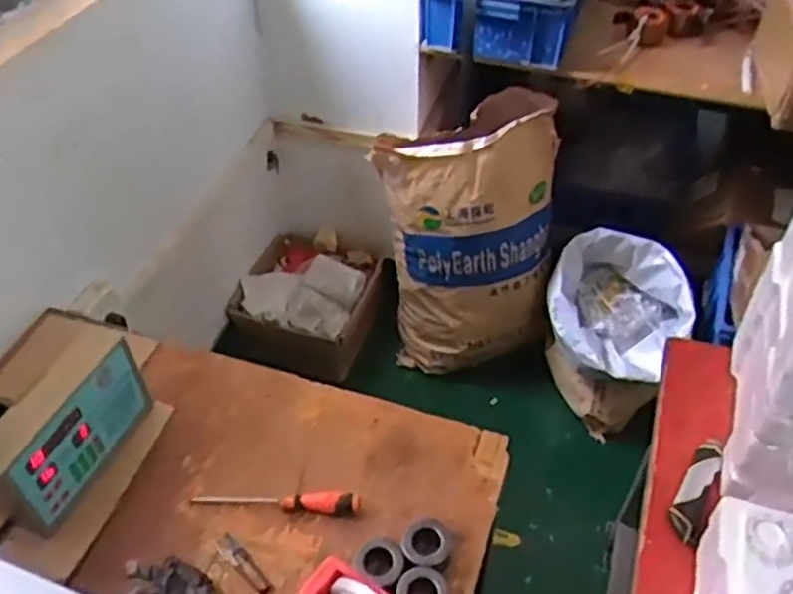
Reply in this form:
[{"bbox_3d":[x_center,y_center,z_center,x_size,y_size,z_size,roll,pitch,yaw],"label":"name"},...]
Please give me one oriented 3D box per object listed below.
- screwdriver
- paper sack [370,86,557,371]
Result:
[{"bbox_3d":[-0.156,0.265,0.963,0.219,0.026,0.026,0,45,6],"label":"screwdriver"},{"bbox_3d":[0.159,-0.136,1.770,0.408,0.607,0.291,0,45,0],"label":"paper sack"}]

